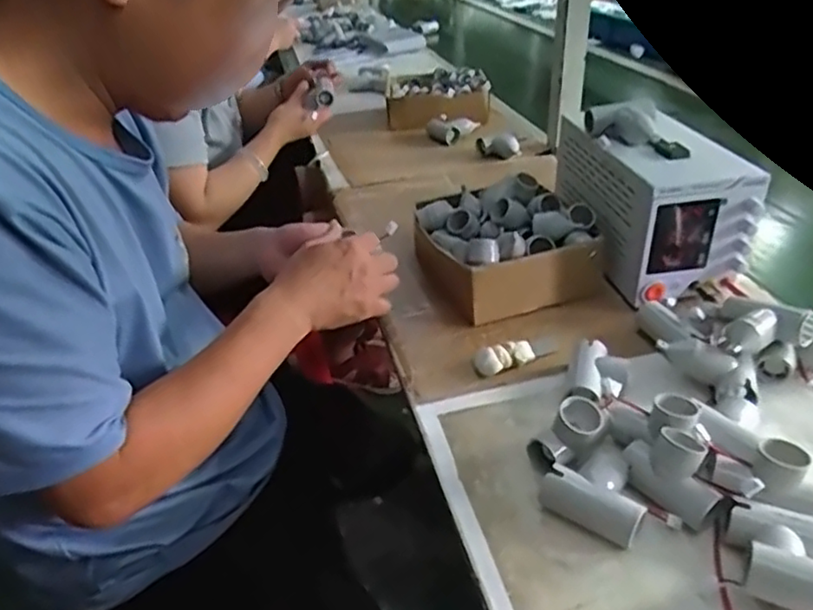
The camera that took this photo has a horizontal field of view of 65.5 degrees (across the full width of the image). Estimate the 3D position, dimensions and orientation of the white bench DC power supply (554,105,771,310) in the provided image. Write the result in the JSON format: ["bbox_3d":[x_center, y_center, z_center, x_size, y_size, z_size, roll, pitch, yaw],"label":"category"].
[{"bbox_3d":[0.281,-0.137,0.760,0.135,0.145,0.246,-9,33,-8],"label":"white bench DC power supply"}]

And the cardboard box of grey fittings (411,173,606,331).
[{"bbox_3d":[0.118,-0.077,0.775,0.178,0.099,0.196,-10,34,-13],"label":"cardboard box of grey fittings"}]

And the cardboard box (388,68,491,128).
[{"bbox_3d":[0.063,-0.456,1.379,0.211,0.084,0.243,-3,33,0],"label":"cardboard box"}]

